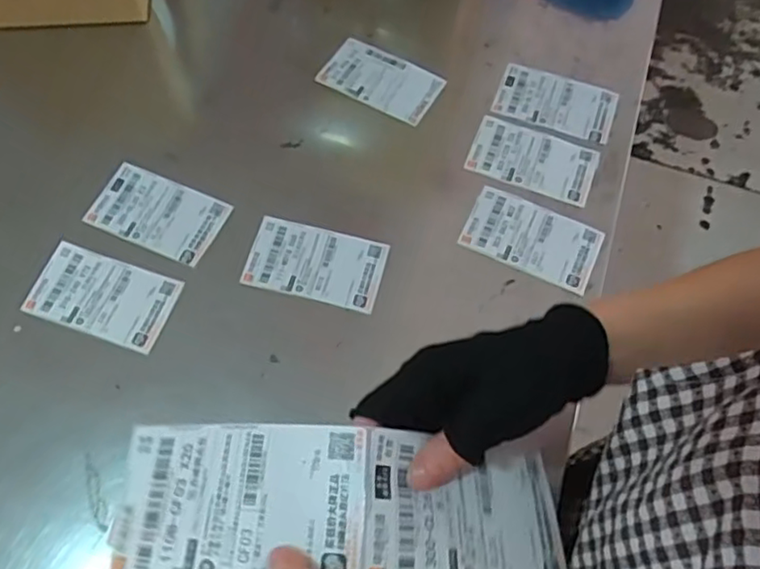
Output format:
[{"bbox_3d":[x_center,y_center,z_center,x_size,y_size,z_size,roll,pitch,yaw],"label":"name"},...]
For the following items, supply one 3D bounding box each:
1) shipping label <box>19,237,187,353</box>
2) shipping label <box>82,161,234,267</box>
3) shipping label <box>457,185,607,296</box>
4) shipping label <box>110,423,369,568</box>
[{"bbox_3d":[-0.262,0.011,0.602,0.129,0.005,0.077,19,66,4],"label":"shipping label"},{"bbox_3d":[-0.225,-0.072,0.642,0.131,0.008,0.075,21,71,8],"label":"shipping label"},{"bbox_3d":[0.153,-0.048,0.636,0.130,0.006,0.074,25,66,10],"label":"shipping label"},{"bbox_3d":[-0.071,0.107,0.315,0.125,0.027,0.073,3,63,1],"label":"shipping label"}]

